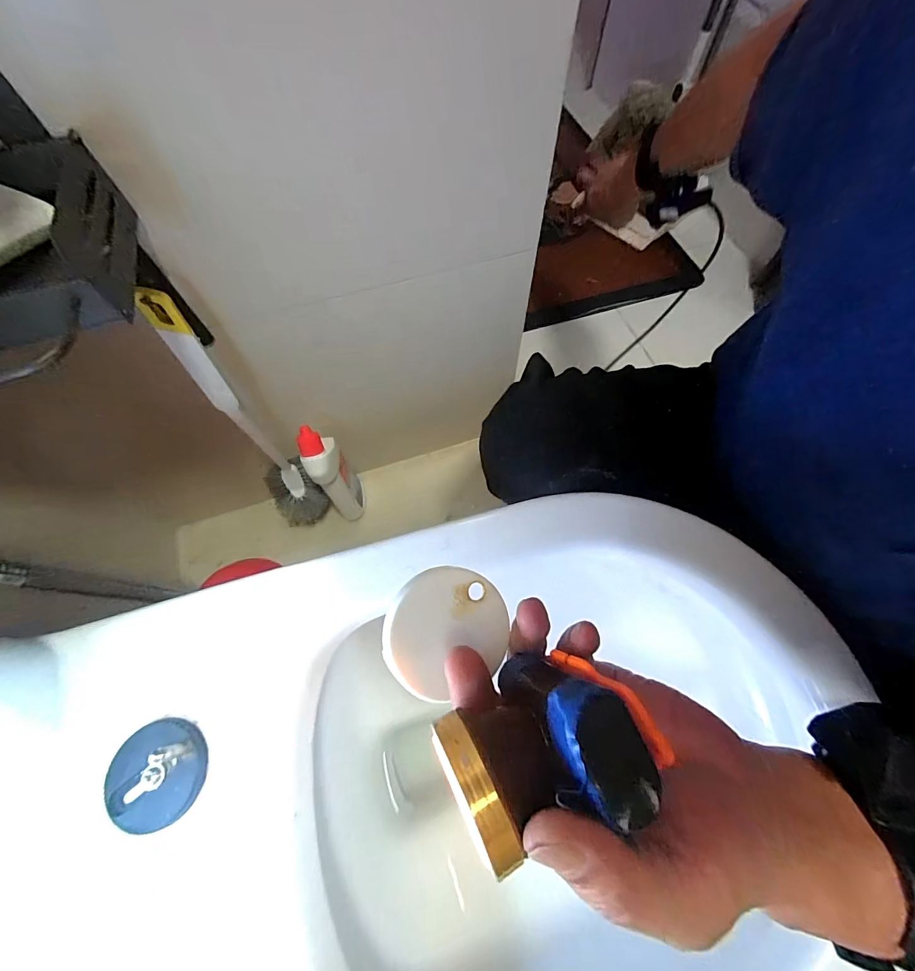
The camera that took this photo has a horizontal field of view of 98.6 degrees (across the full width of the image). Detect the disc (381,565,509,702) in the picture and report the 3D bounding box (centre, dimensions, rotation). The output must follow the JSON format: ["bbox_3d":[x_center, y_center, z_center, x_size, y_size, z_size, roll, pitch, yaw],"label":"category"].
[{"bbox_3d":[-0.006,0.068,0.188,0.059,0.007,0.054,3,81,-17],"label":"disc"}]

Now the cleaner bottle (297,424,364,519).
[{"bbox_3d":[-0.193,-0.007,0.634,0.063,0.268,0.047,-41,72,-15],"label":"cleaner bottle"}]

